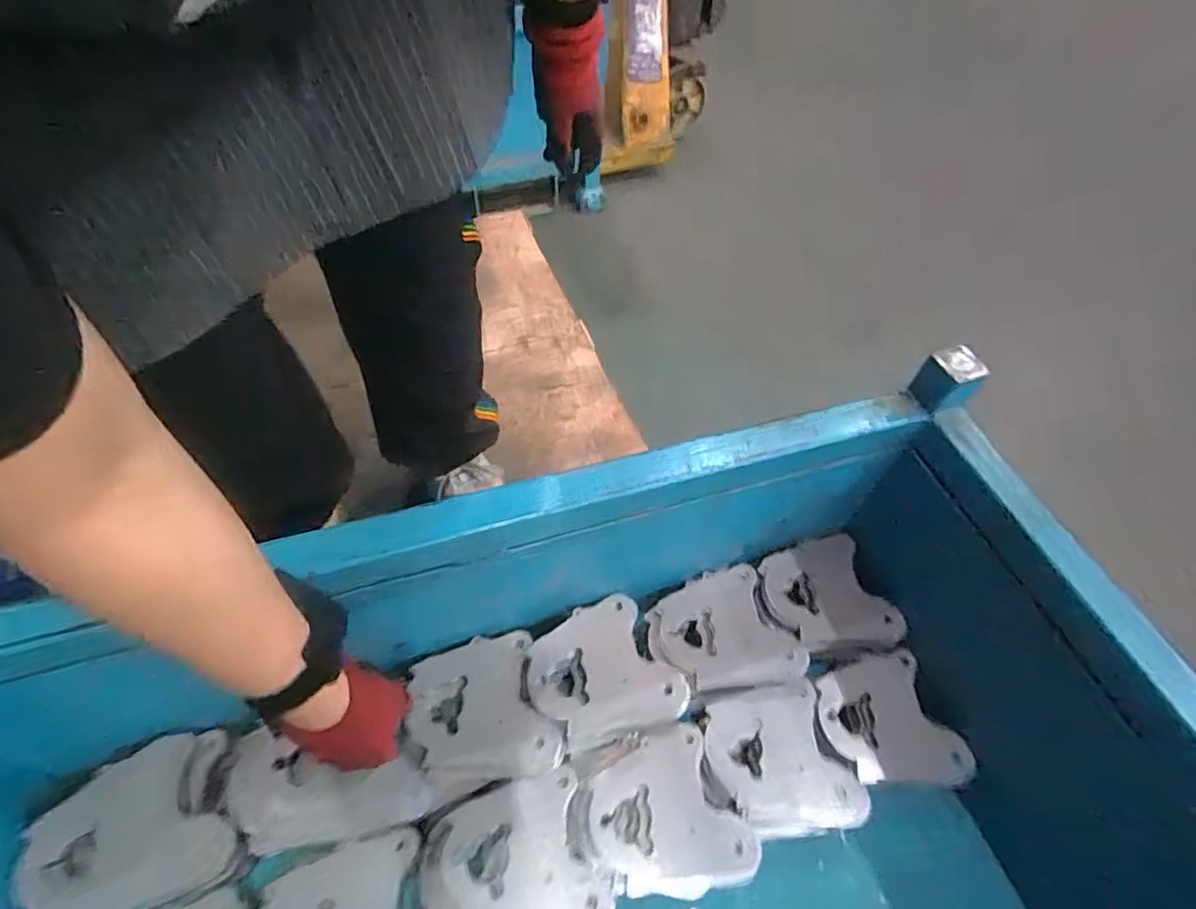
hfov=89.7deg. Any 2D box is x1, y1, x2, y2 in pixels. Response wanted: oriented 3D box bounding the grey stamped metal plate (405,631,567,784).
[{"bbox_3d":[-0.113,0.251,0.595,0.134,0.018,0.132,-11,56,-11],"label":"grey stamped metal plate"}]

